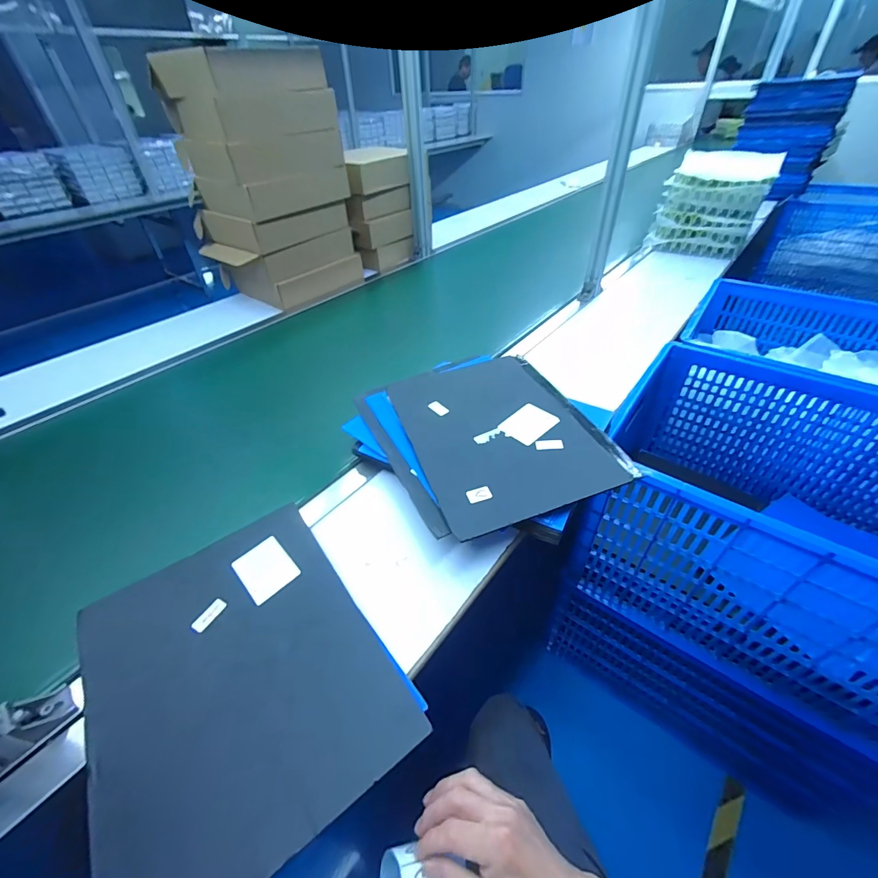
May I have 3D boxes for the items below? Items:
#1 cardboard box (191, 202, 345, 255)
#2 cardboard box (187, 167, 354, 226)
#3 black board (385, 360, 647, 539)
[{"bbox_3d":[-0.499,-0.660,1.203,0.289,0.085,0.340,27,51,31],"label":"cardboard box"},{"bbox_3d":[-0.485,-0.722,1.163,0.273,0.087,0.328,22,48,27],"label":"cardboard box"},{"bbox_3d":[0.088,-0.021,0.636,0.261,0.012,0.347,-17,44,-10],"label":"black board"}]

